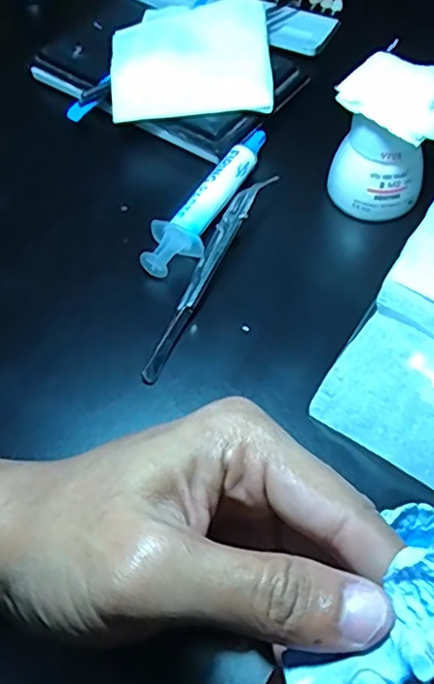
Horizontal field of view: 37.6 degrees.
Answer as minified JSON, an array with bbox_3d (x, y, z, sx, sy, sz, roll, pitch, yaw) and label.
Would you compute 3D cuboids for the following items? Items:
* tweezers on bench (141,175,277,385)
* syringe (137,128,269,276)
[{"bbox_3d":[-0.003,-0.040,0.327,0.012,0.015,0.148,20,60,14],"label":"tweezers on bench"},{"bbox_3d":[-0.005,-0.080,0.349,0.026,0.020,0.117,22,60,15],"label":"syringe"}]

